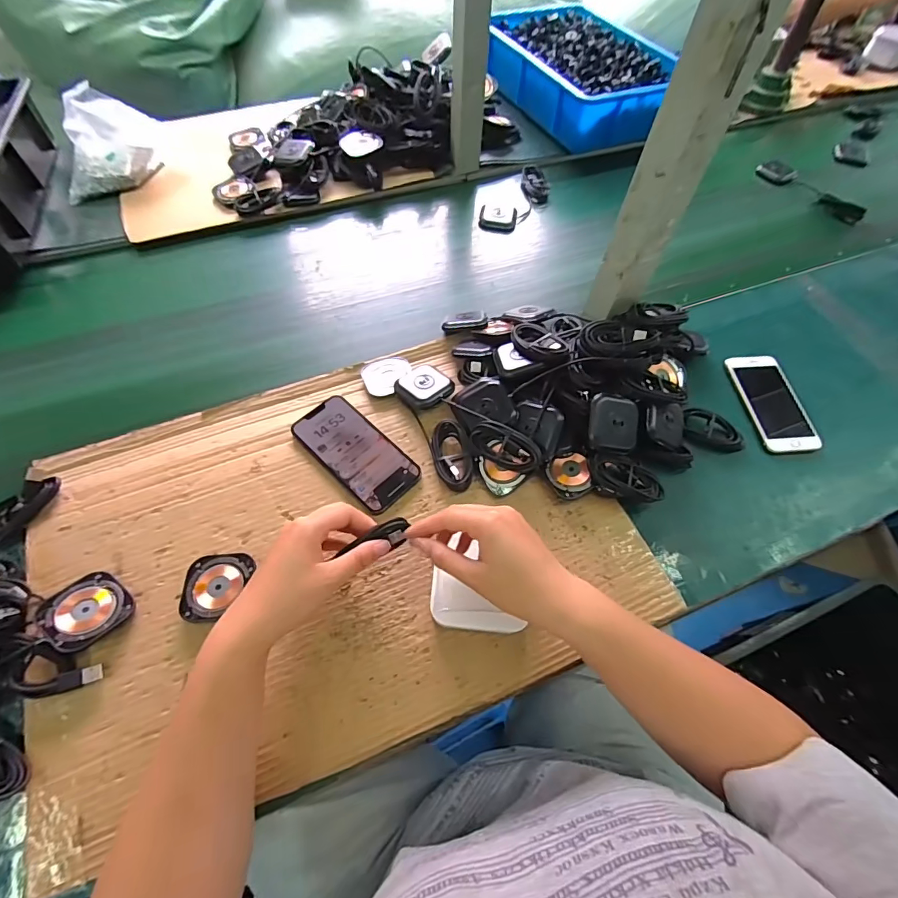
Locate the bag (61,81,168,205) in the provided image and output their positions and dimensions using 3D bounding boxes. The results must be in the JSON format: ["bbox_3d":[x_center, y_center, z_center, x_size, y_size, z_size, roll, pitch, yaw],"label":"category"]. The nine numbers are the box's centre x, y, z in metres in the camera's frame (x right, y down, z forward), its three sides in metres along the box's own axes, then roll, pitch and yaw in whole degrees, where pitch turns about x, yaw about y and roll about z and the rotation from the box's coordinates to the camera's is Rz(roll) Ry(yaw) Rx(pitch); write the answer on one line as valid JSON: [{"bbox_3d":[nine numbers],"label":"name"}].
[{"bbox_3d":[-0.546,-0.491,0.720,0.136,0.078,0.175,-13,61,-9],"label":"bag"}]

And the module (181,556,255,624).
[{"bbox_3d":[-0.210,0.126,0.406,0.058,0.012,0.058,0,60,-2],"label":"module"}]

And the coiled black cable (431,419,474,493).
[{"bbox_3d":[0.003,0.007,0.481,0.039,0.019,0.076,-11,61,-8],"label":"coiled black cable"}]

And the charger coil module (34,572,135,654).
[{"bbox_3d":[-0.315,0.139,0.386,0.057,0.010,0.060,43,45,13],"label":"charger coil module"}]

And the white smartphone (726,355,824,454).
[{"bbox_3d":[0.390,-0.057,0.539,0.067,0.010,0.136,-4,60,-4],"label":"white smartphone"}]

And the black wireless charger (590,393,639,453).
[{"bbox_3d":[0.170,-0.026,0.460,0.055,0.010,0.057,1,94,-15],"label":"black wireless charger"}]

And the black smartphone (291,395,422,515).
[{"bbox_3d":[-0.102,0.003,0.484,0.143,0.011,0.069,40,66,19],"label":"black smartphone"}]

